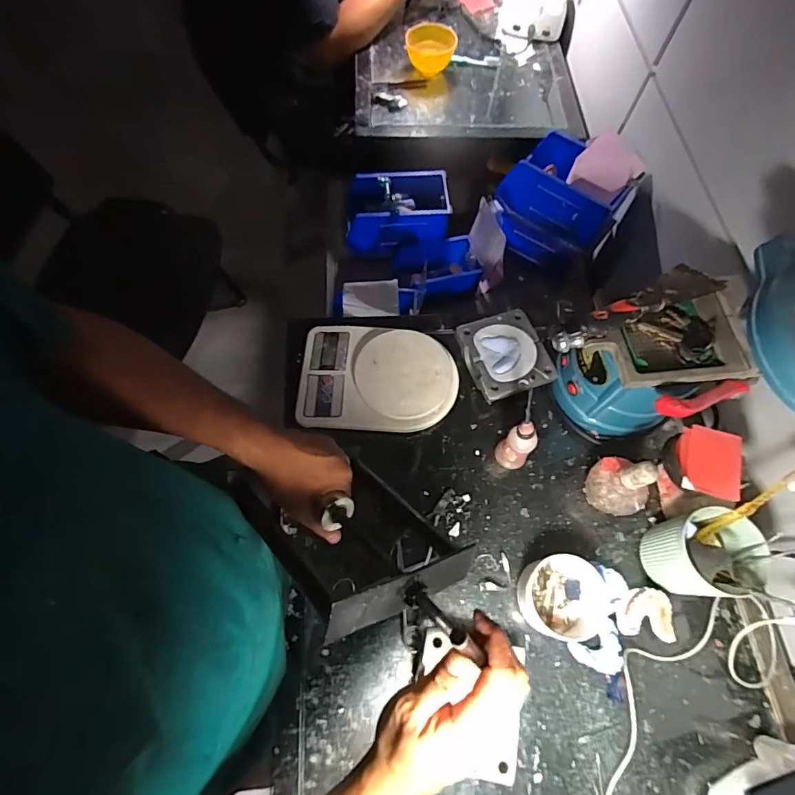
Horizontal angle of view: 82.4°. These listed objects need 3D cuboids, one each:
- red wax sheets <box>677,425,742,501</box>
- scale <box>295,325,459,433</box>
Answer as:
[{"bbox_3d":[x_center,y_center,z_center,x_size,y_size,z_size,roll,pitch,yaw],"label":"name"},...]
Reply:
[{"bbox_3d":[0.358,0.074,0.519,0.062,0.015,0.077,15,66,5],"label":"red wax sheets"},{"bbox_3d":[-0.029,-0.033,0.677,0.231,0.036,0.165,3,66,-1],"label":"scale"}]

